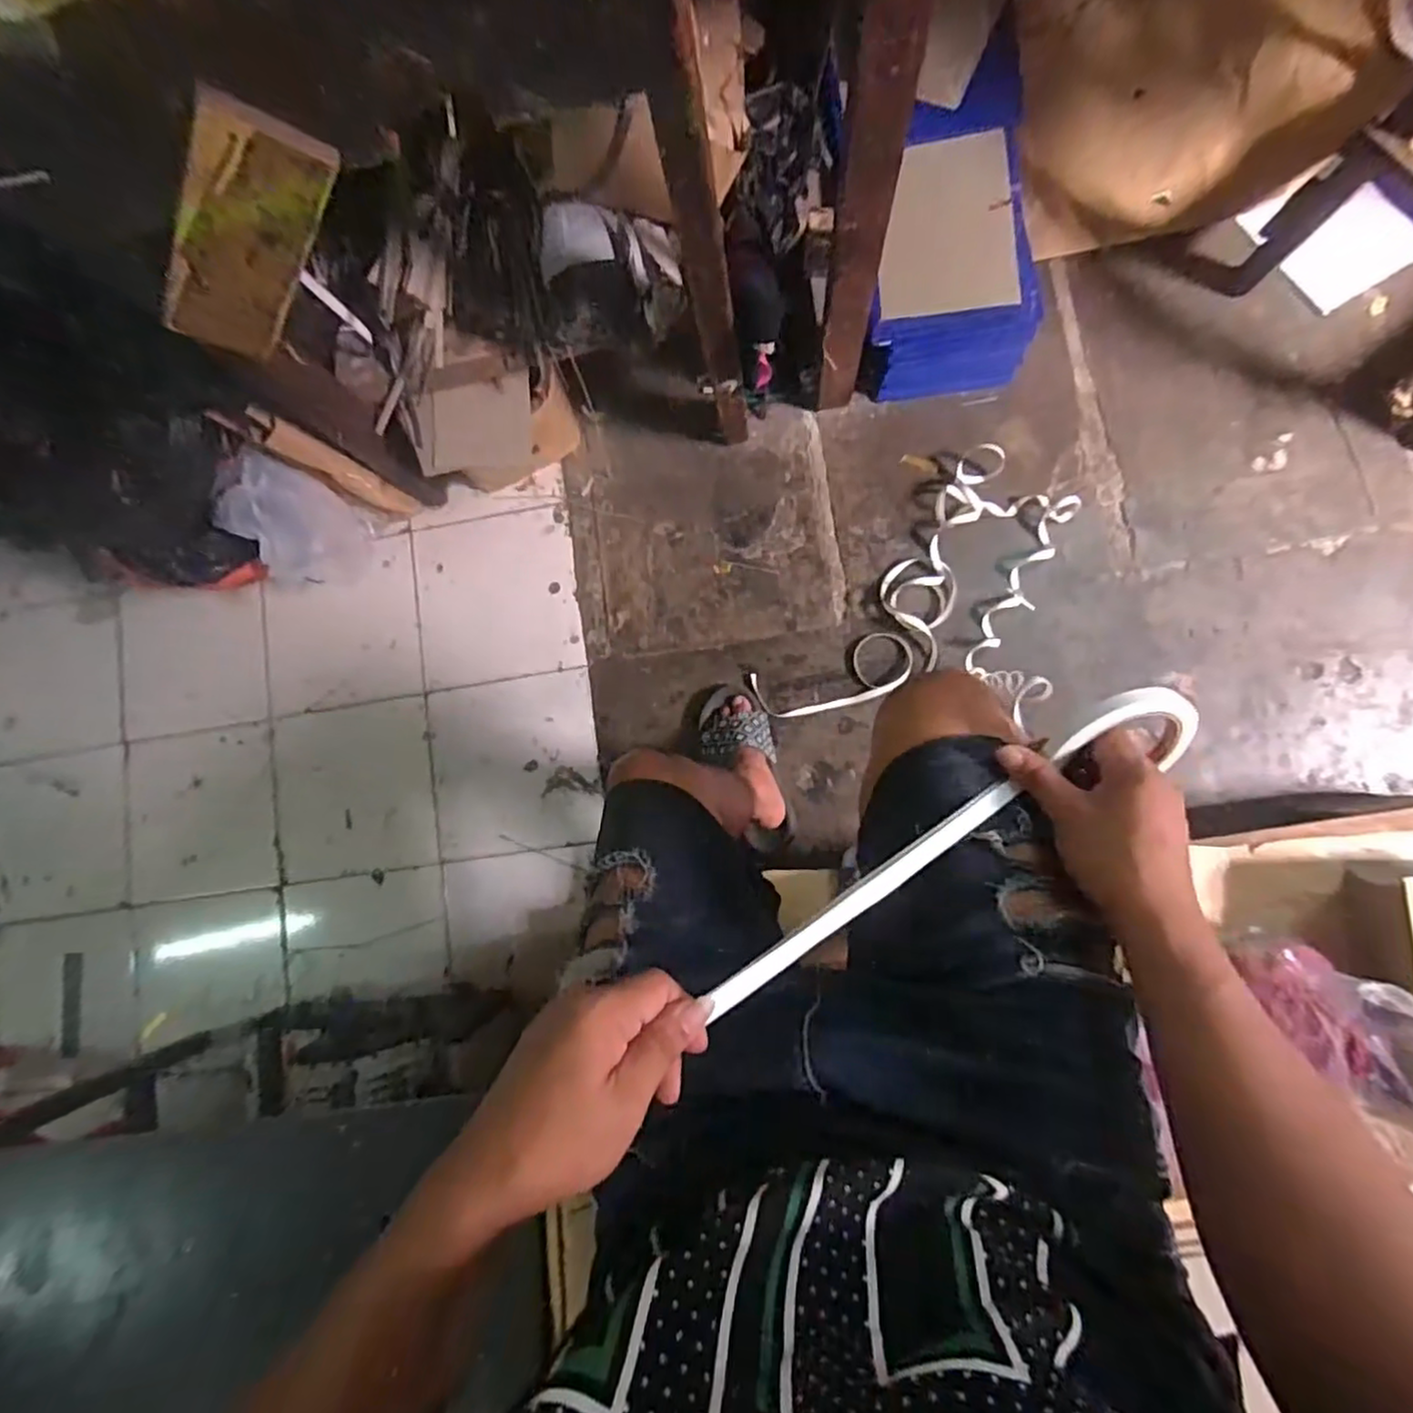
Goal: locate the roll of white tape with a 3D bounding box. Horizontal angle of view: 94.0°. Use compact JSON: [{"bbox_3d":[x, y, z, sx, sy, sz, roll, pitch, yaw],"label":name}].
[{"bbox_3d":[0.153,0.082,0.389,0.343,0.041,0.051,-28,82,-11],"label":"roll of white tape"}]

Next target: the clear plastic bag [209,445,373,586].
[{"bbox_3d":[-0.648,-0.281,1.045,0.104,0.182,0.160,32,90,9],"label":"clear plastic bag"}]

